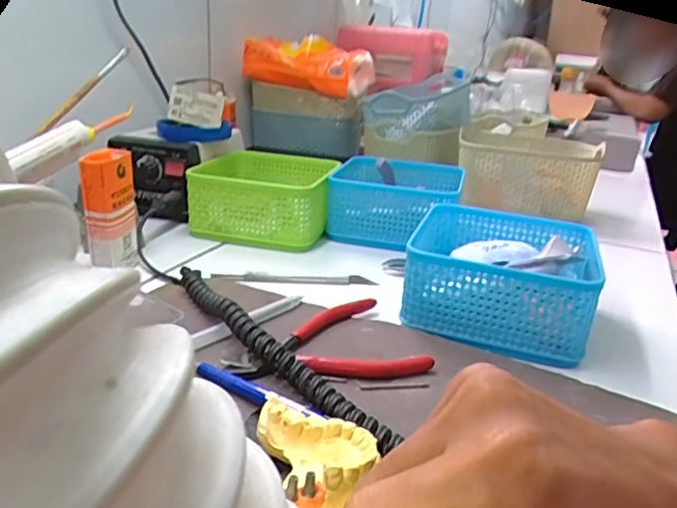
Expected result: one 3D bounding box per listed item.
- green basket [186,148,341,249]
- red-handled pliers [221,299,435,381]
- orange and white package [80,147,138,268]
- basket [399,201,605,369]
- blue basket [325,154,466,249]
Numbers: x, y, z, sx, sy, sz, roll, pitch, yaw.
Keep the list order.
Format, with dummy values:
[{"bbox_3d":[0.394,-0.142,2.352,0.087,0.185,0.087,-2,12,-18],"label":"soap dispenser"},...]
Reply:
[{"bbox_3d":[-0.073,-0.059,0.600,0.130,0.066,0.134,8,21,8],"label":"green basket"},{"bbox_3d":[-0.012,0.059,0.375,0.124,0.011,0.097,-5,23,-25],"label":"red-handled pliers"},{"bbox_3d":[-0.181,-0.029,0.459,0.030,0.102,0.037,3,21,-5],"label":"orange and white package"},{"bbox_3d":[0.120,0.015,0.441,0.136,0.060,0.132,10,22,15],"label":"basket"},{"bbox_3d":[0.062,-0.057,0.610,0.128,0.059,0.131,8,21,9],"label":"blue basket"}]

